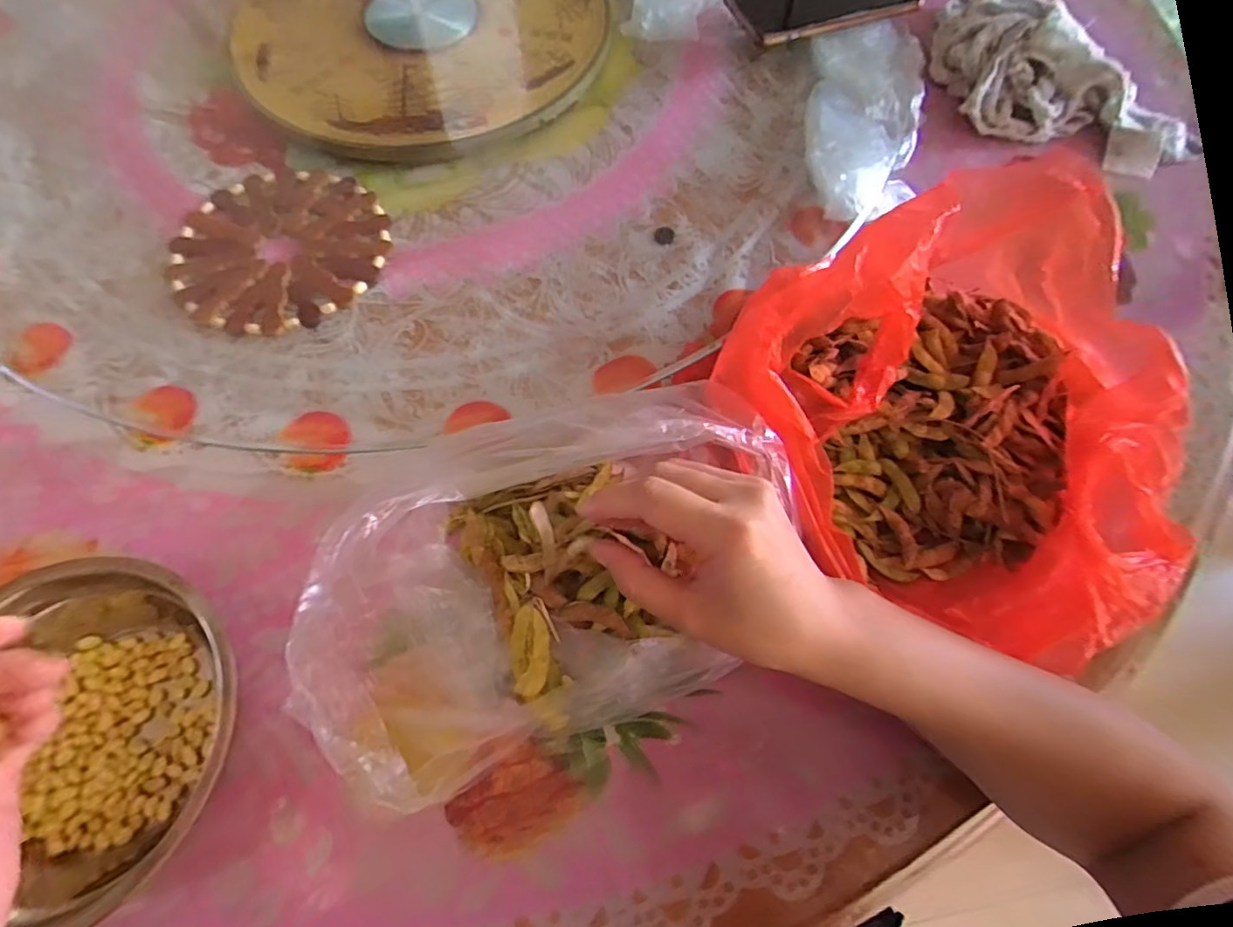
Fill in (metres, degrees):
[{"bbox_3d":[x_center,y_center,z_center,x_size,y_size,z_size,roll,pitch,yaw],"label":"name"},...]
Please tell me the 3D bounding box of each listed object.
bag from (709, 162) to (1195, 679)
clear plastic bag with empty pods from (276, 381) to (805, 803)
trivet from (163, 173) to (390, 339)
[{"bbox_3d":[0.202,-0.018,0.321,0.225,0.127,0.239,-28,70,-10],"label":"bag"},{"bbox_3d":[-0.029,0.059,0.309,0.251,0.091,0.154,-21,69,-8],"label":"clear plastic bag with empty pods"},{"bbox_3d":[-0.253,-0.163,0.448,0.156,0.012,0.153,0,68,0],"label":"trivet"}]

